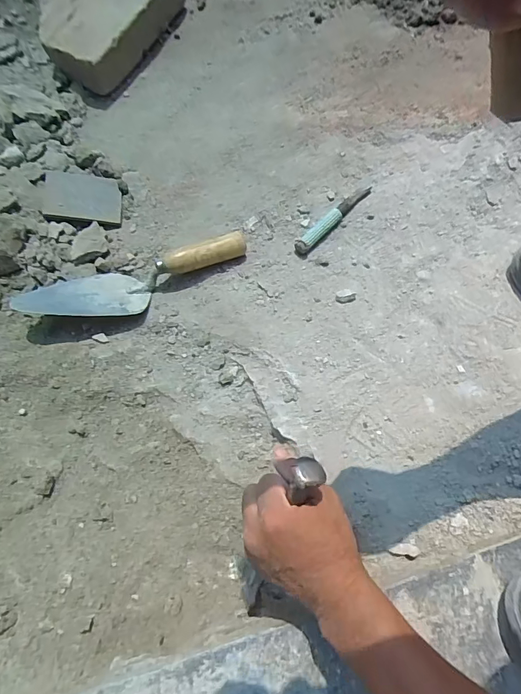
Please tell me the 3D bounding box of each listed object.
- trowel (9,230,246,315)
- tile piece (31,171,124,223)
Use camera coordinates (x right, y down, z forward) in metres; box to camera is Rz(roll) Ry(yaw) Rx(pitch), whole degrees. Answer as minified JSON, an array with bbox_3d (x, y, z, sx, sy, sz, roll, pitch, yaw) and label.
[{"bbox_3d":[-0.162,-0.101,0.574,0.312,0.049,0.090,-24,75,-10],"label":"trowel"},{"bbox_3d":[-0.282,-0.237,0.660,0.123,0.012,0.095,1,61,-10],"label":"tile piece"}]

